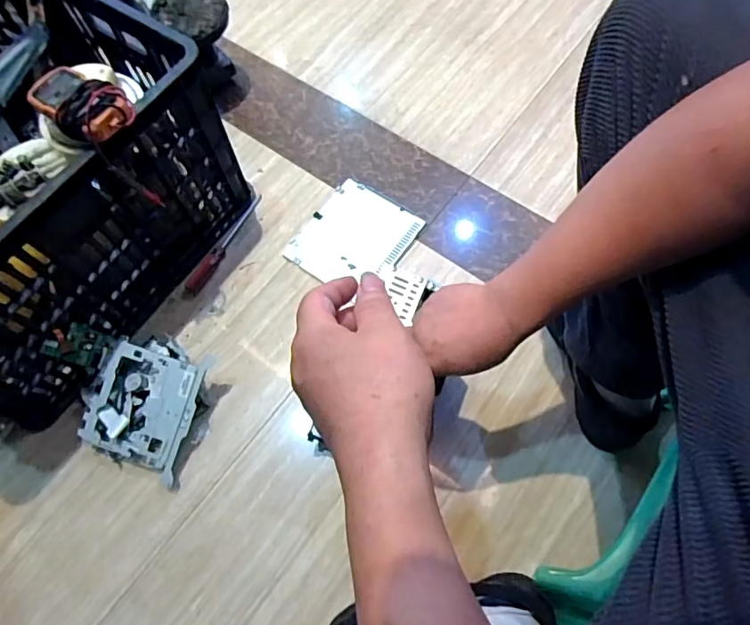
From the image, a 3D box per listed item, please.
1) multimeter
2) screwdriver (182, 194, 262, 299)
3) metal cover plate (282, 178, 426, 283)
[{"bbox_3d":[-0.314,-0.223,0.536,0.132,0.038,0.067,33,73,14],"label":"multimeter"},{"bbox_3d":[-0.238,-0.108,0.796,0.025,0.017,0.202,24,71,12],"label":"screwdriver"},{"bbox_3d":[-0.033,-0.119,0.798,0.156,0.008,0.172,33,73,14],"label":"metal cover plate"}]

